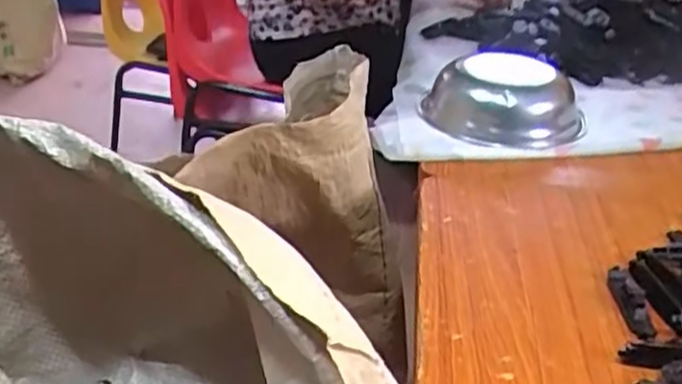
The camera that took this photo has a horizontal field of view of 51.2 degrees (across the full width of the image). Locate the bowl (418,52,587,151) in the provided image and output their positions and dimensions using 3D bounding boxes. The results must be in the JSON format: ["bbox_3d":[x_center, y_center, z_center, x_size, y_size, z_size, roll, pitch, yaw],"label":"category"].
[{"bbox_3d":[0.192,-0.117,0.861,0.177,0.051,0.173,-1,31,-3],"label":"bowl"}]

